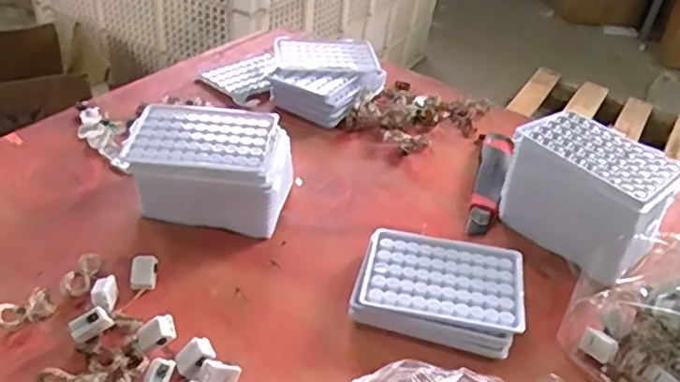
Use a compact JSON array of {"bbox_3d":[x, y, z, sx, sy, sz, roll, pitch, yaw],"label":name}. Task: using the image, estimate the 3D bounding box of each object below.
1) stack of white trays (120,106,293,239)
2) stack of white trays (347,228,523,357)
[{"bbox_3d":[-0.123,-0.023,0.599,0.145,0.071,0.105,9,38,2],"label":"stack of white trays"},{"bbox_3d":[0.084,0.082,0.533,0.133,0.032,0.100,12,39,7],"label":"stack of white trays"}]

